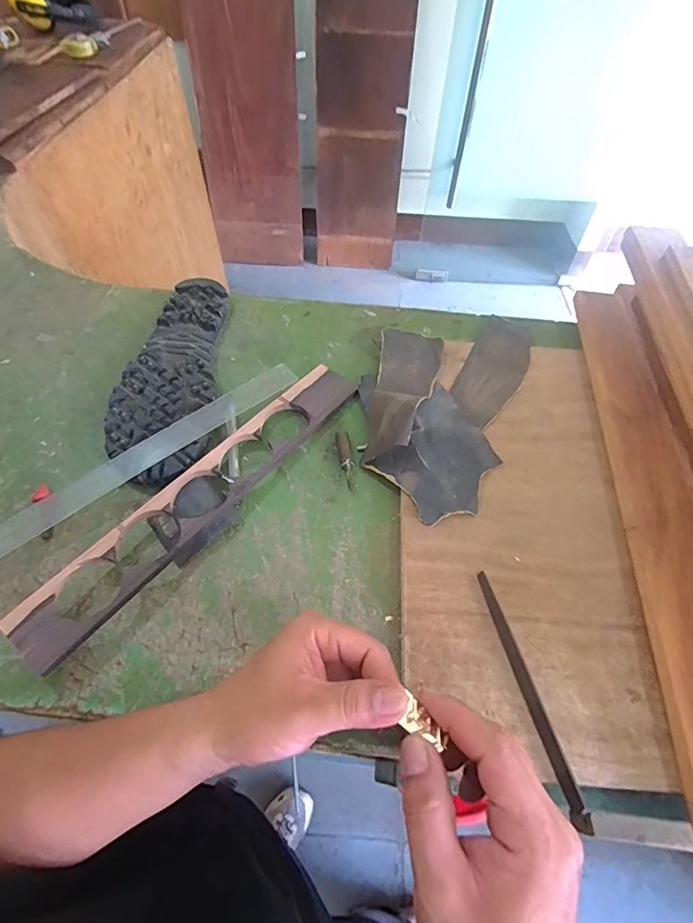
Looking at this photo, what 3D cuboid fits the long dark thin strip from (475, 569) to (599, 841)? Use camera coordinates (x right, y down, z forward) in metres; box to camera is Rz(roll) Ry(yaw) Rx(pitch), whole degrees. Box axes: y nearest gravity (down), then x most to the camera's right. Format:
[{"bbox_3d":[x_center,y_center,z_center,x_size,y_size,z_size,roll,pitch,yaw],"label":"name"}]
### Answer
[{"bbox_3d":[0.121,0.148,0.299,0.011,0.009,0.155,-8,56,-7],"label":"long dark thin strip"}]

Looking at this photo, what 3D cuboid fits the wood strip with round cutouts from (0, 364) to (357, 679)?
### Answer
[{"bbox_3d":[-0.112,0.019,0.382,0.051,0.024,0.341,32,61,19],"label":"wood strip with round cutouts"}]

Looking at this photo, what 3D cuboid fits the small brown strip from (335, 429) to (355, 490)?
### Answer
[{"bbox_3d":[0.000,-0.003,0.411,0.012,0.011,0.058,-7,56,-7],"label":"small brown strip"}]

